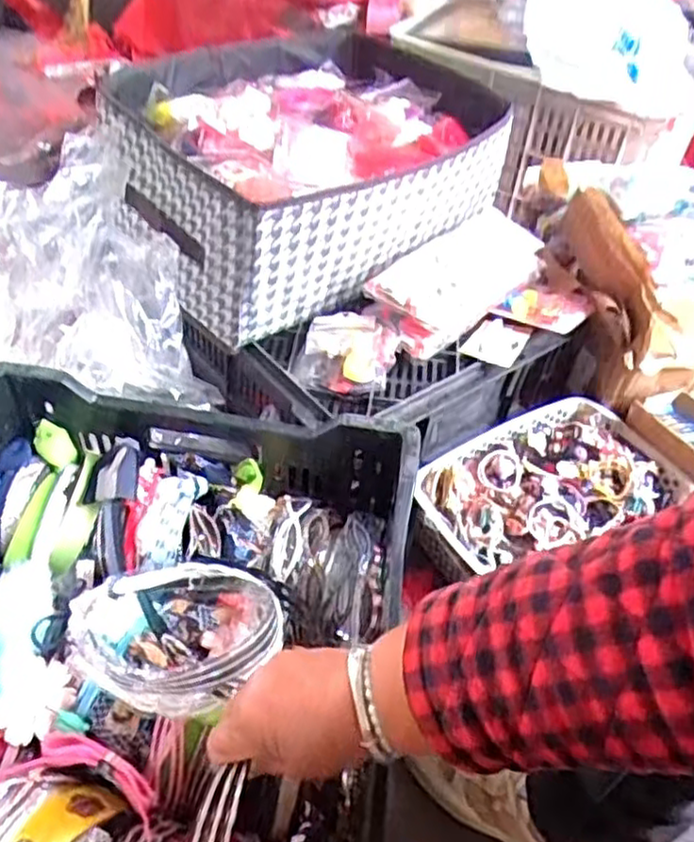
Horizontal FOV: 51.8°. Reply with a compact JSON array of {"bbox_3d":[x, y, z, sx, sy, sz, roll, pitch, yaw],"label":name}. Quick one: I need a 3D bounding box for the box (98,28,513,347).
[{"bbox_3d":[-0.057,-0.321,0.884,0.427,0.151,0.408,-22,52,-25],"label":"box"}]

